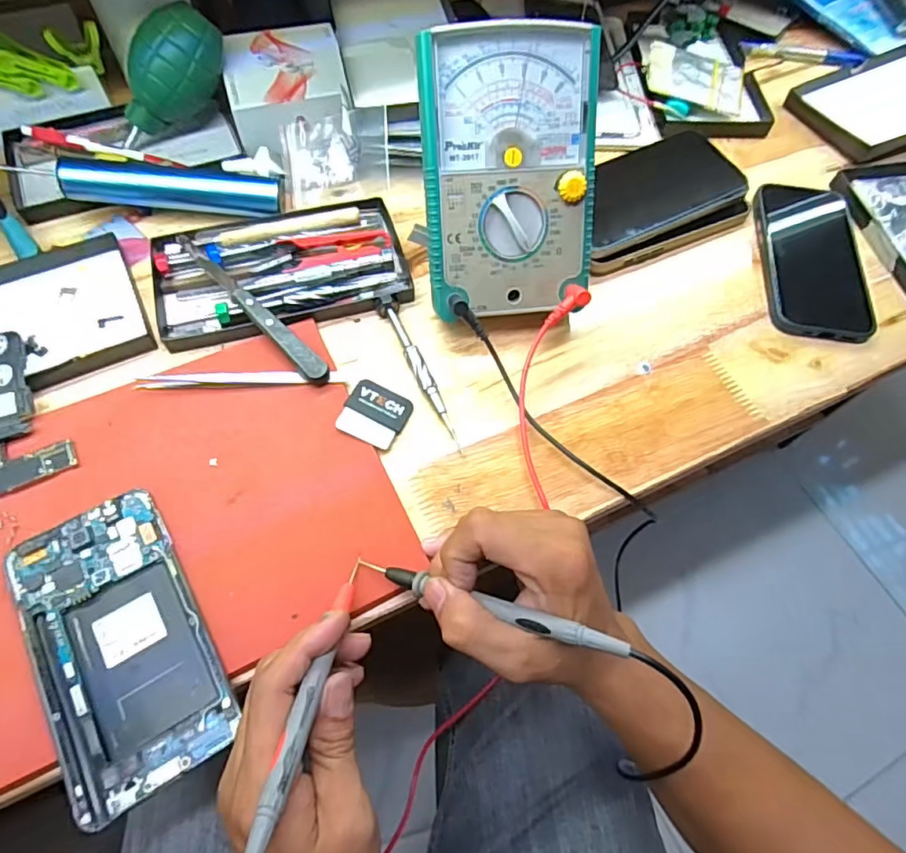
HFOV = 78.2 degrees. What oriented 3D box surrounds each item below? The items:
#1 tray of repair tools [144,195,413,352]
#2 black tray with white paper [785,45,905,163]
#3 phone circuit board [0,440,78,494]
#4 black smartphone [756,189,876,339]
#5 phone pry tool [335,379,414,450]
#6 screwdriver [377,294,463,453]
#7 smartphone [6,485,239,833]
[{"bbox_3d":[-0.123,-0.115,0.398,0.173,0.019,0.093,-15,64,-10],"label":"tray of repair tools"},{"bbox_3d":[0.440,-0.328,0.541,0.217,0.016,0.113,-26,67,-15],"label":"black tray with white paper"},{"bbox_3d":[-0.254,0.019,0.327,0.055,0.004,0.033,-25,66,-15],"label":"phone circuit board"},{"bbox_3d":[0.284,-0.140,0.444,0.077,0.010,0.165,9,62,2],"label":"black smartphone"},{"bbox_3d":[-0.049,-0.008,0.356,0.039,0.004,0.042,25,58,-4],"label":"phone pry tool"},{"bbox_3d":[-0.024,-0.039,0.374,0.014,0.012,0.124,-19,65,-12],"label":"screwdriver"},{"bbox_3d":[-0.170,0.108,0.286,0.075,0.007,0.148,-28,67,-16],"label":"smartphone"}]

